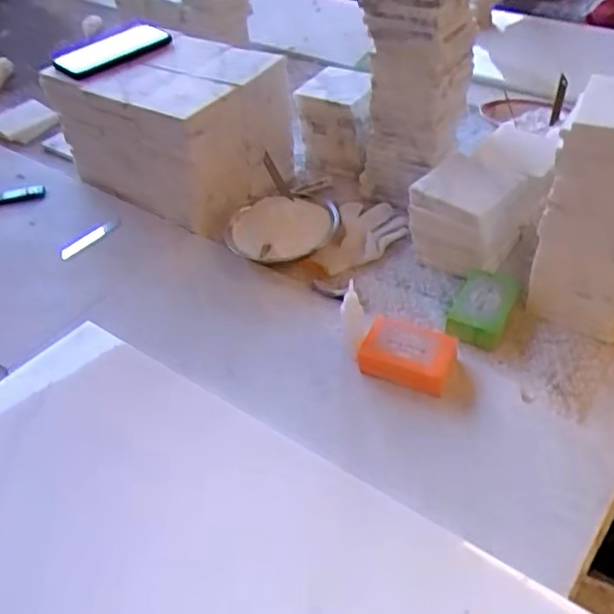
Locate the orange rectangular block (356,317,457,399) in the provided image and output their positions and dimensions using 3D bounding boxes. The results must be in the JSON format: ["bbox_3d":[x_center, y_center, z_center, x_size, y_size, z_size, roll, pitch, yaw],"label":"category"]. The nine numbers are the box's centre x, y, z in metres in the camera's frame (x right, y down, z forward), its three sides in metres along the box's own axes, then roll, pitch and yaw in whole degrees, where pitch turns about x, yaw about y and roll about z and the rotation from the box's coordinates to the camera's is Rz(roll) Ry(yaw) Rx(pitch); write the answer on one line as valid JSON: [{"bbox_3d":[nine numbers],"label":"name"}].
[{"bbox_3d":[0.110,0.050,0.674,0.092,0.031,0.069,18,50,21],"label":"orange rectangular block"}]

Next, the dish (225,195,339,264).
[{"bbox_3d":[-0.033,-0.111,0.848,0.145,0.031,0.123,-22,48,-16],"label":"dish"}]

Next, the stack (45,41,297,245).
[{"bbox_3d":[-0.193,-0.270,0.962,0.329,0.203,0.217,26,54,27],"label":"stack"}]

